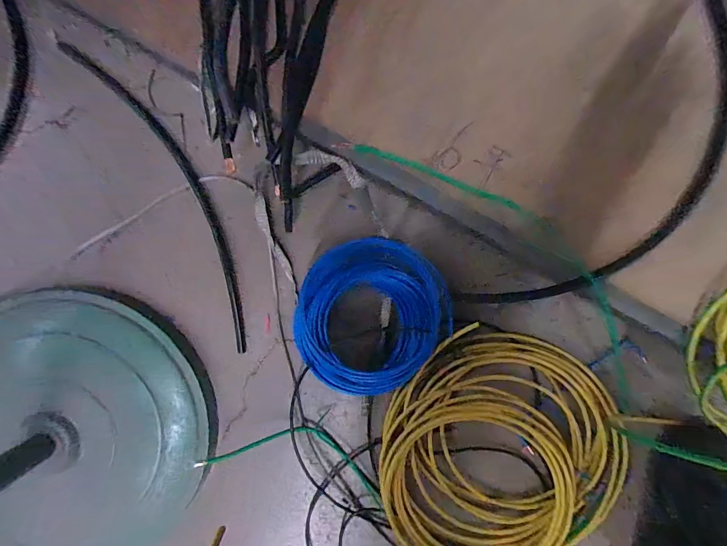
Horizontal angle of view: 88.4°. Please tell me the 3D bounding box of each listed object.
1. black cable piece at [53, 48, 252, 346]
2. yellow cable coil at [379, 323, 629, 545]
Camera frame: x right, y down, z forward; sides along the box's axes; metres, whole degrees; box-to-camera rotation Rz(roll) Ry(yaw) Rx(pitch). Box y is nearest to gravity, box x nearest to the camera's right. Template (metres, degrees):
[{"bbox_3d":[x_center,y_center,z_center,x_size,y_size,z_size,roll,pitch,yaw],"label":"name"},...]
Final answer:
[{"bbox_3d":[-0.276,-0.120,0.549,0.078,0.009,0.507,-28,93,1],"label":"black cable piece"},{"bbox_3d":[0.195,0.268,0.541,0.331,0.048,0.342,0,94,0],"label":"yellow cable coil"}]

